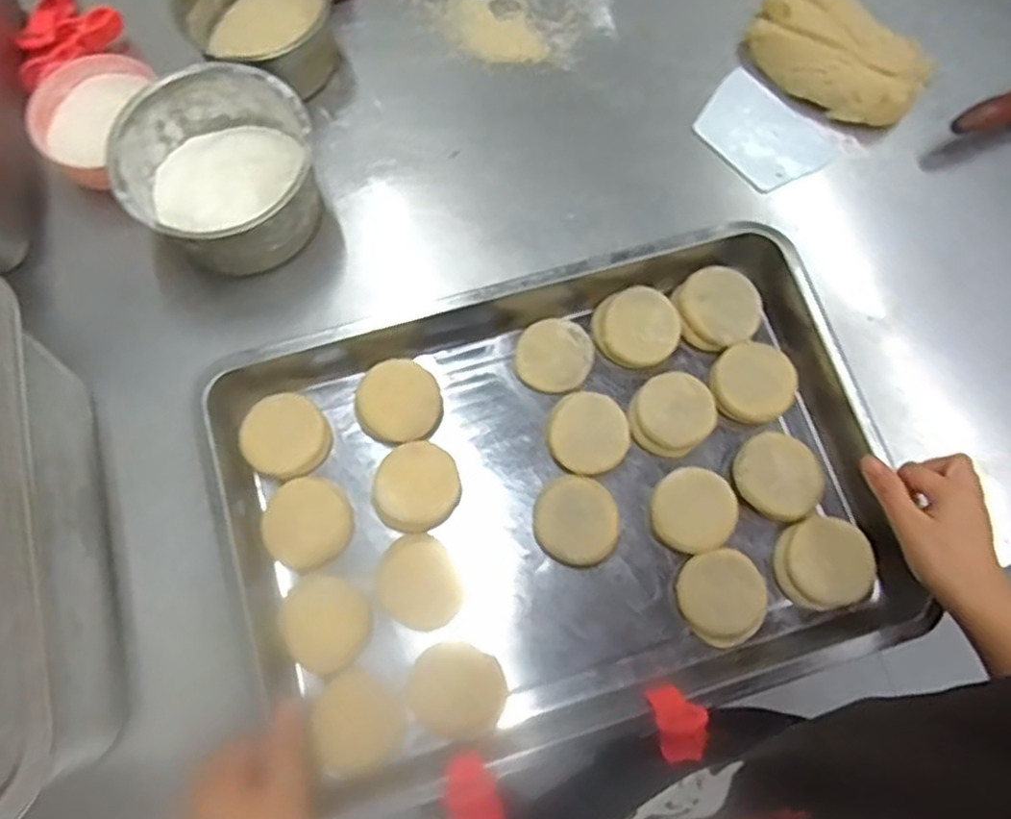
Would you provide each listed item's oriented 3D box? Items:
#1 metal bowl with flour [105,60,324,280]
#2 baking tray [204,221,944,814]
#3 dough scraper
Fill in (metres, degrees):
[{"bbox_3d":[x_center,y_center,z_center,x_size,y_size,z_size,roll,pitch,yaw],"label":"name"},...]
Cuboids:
[{"bbox_3d":[-0.229,-0.193,0.628,0.147,0.092,0.139,0,73,-2],"label":"metal bowl with flour"},{"bbox_3d":[0.045,0.066,0.580,0.471,0.056,0.343,-17,73,-4],"label":"baking tray"},{"bbox_3d":[0.242,-0.255,0.700,0.126,0.011,0.099,37,76,9],"label":"dough scraper"}]

